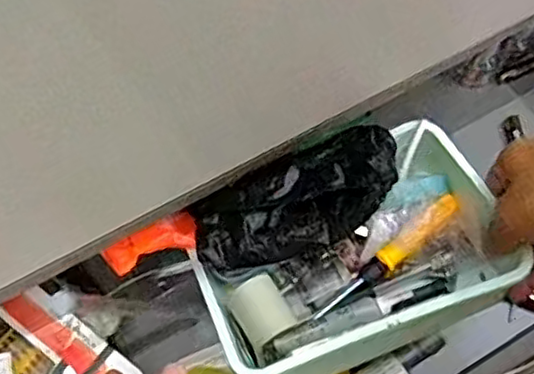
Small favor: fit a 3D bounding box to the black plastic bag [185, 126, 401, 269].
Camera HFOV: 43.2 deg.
[{"bbox_3d":[0.020,0.008,0.455,0.143,0.028,0.071,-26,67,8],"label":"black plastic bag"}]

